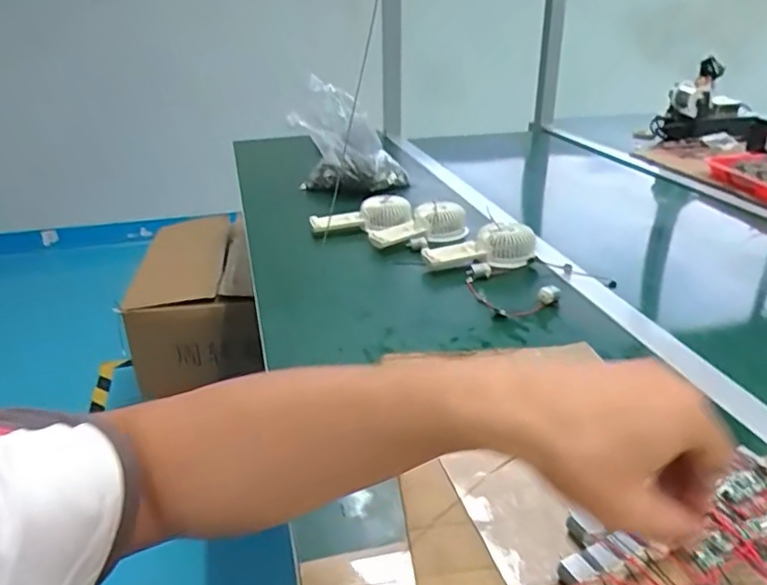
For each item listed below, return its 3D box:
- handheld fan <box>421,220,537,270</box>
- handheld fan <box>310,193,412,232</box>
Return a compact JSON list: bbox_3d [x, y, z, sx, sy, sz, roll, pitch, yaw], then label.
[{"bbox_3d":[0.135,-0.057,0.837,0.158,0.049,0.068,-12,25,3],"label":"handheld fan"},{"bbox_3d":[-0.036,-0.120,0.967,0.160,0.043,0.070,-11,25,6],"label":"handheld fan"}]

